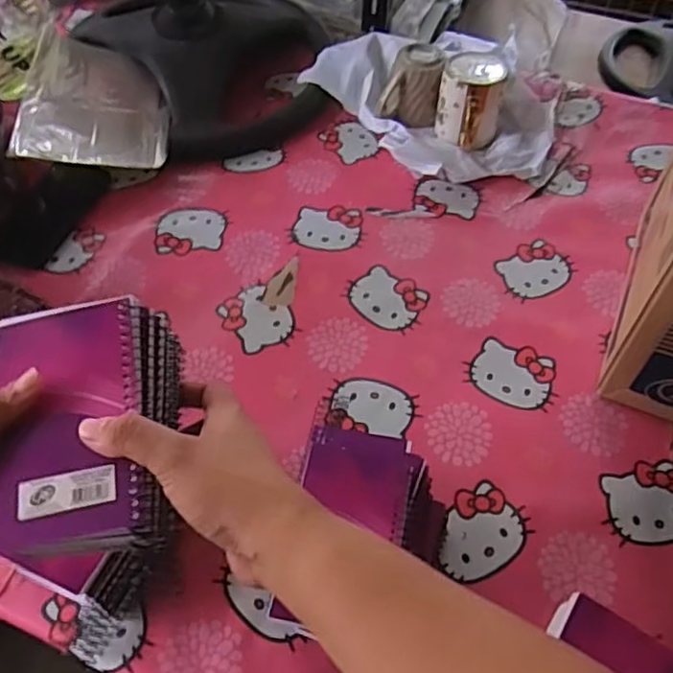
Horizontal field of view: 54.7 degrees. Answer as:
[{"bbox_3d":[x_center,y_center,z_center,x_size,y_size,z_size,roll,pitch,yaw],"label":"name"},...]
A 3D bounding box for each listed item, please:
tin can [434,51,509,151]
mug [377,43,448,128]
[{"bbox_3d":[0.169,-0.298,0.822,0.078,0.110,0.085,0,54,0],"label":"tin can"},{"bbox_3d":[0.102,-0.332,0.864,0.075,0.090,0.075,13,55,9],"label":"mug"}]

